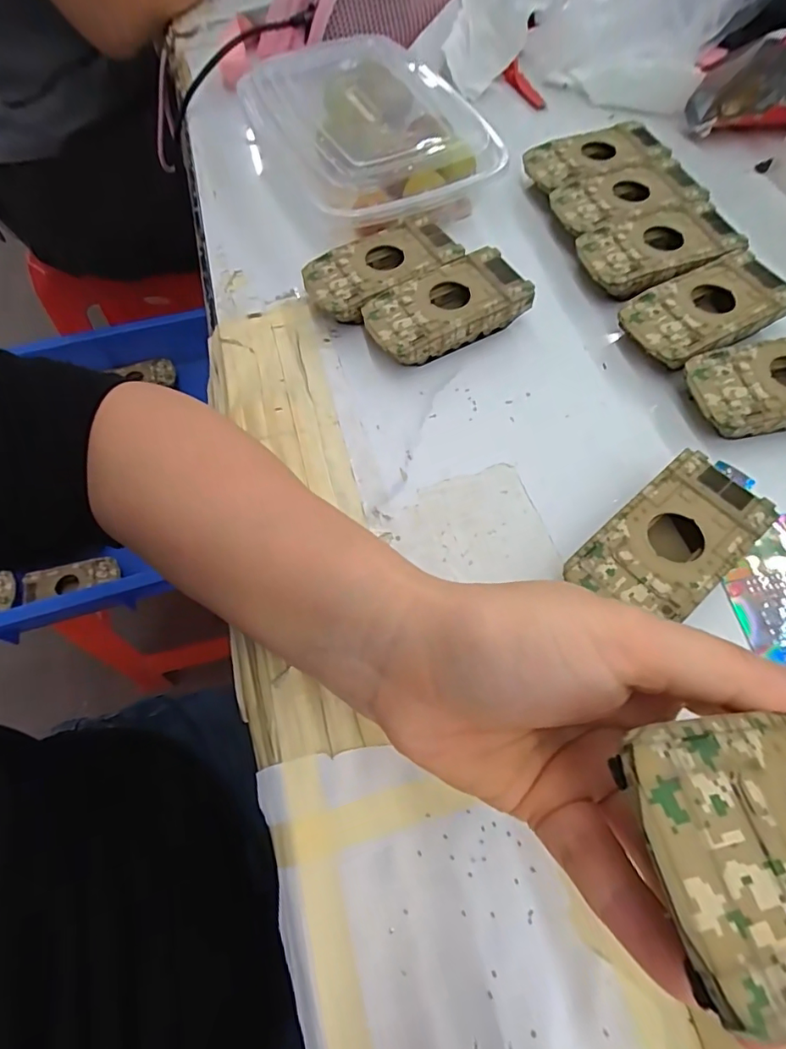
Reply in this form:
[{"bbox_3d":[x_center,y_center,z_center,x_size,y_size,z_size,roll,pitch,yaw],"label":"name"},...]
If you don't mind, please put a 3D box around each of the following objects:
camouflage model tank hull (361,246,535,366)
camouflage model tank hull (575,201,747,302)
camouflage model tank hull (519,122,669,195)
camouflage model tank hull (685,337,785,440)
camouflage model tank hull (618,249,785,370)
[{"bbox_3d":[0.032,-0.130,0.311,0.095,0.027,0.050,-26,65,-10],"label":"camouflage model tank hull"},{"bbox_3d":[0.169,-0.170,0.326,0.096,0.025,0.059,-22,64,-8],"label":"camouflage model tank hull"},{"bbox_3d":[0.146,-0.262,0.373,0.095,0.028,0.048,-17,63,-6],"label":"camouflage model tank hull"},{"bbox_3d":[0.210,-0.074,0.275,0.096,0.026,0.051,-10,63,-2],"label":"camouflage model tank hull"},{"bbox_3d":[0.184,-0.123,0.301,0.093,0.025,0.052,-28,65,-11],"label":"camouflage model tank hull"}]

